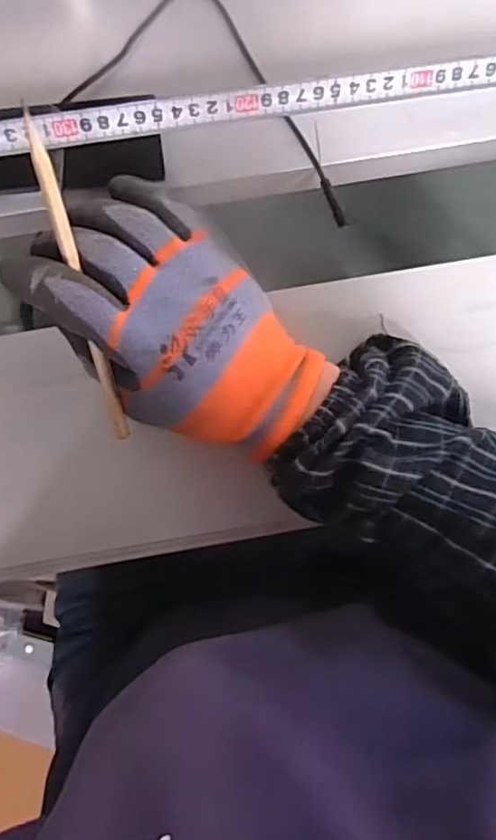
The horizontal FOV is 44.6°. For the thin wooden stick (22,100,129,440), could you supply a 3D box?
[{"bbox_3d":[-0.083,-0.062,0.300,0.008,0.007,0.164,-10,120,-2],"label":"thin wooden stick"}]

